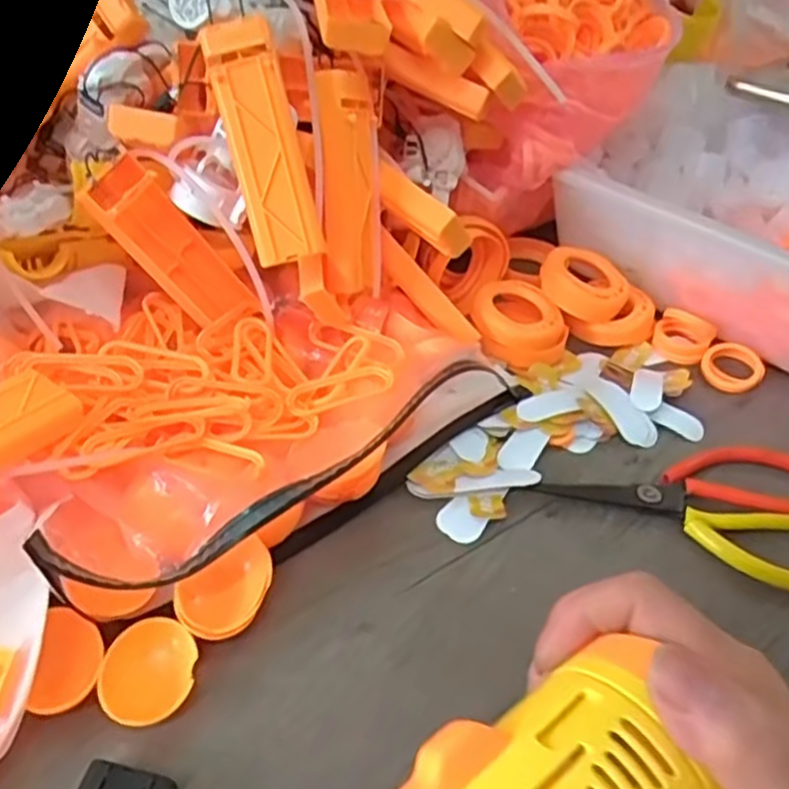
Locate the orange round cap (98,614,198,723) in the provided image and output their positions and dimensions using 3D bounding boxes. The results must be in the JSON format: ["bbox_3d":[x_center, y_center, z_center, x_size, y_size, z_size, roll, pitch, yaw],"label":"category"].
[{"bbox_3d":[-0.096,0.107,0.294,0.034,0.007,0.040,19,44,15],"label":"orange round cap"}]

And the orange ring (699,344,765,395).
[{"bbox_3d":[0.211,-0.017,0.472,0.036,0.013,0.036,27,47,22],"label":"orange ring"}]

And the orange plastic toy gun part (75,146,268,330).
[{"bbox_3d":[-0.114,-0.074,0.391,0.026,0.100,0.030,-26,38,22],"label":"orange plastic toy gun part"}]

